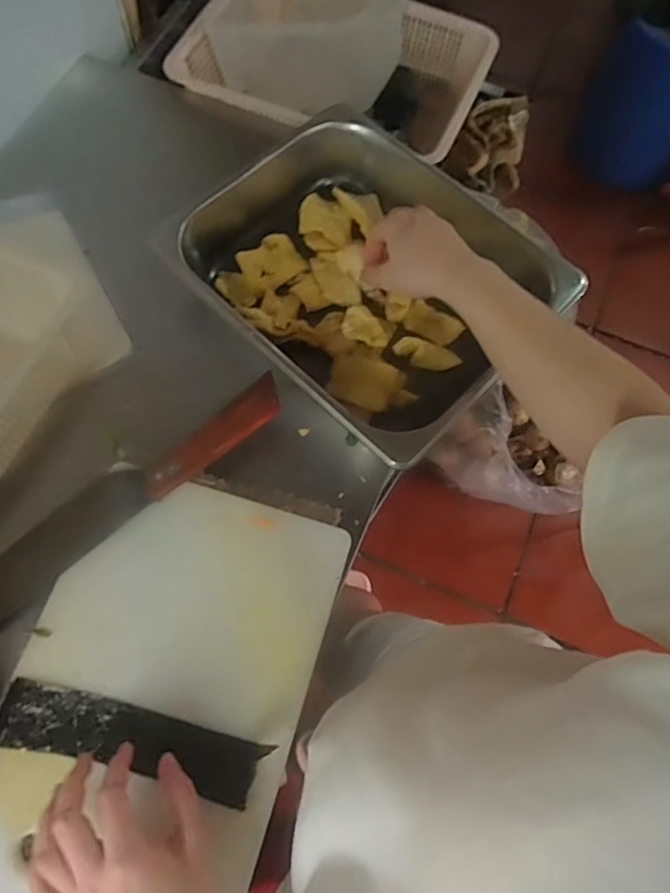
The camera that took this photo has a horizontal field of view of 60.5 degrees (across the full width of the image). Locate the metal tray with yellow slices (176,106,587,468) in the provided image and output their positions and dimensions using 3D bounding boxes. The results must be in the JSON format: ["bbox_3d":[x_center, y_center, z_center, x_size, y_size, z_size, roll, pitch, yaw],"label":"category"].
[{"bbox_3d":[0.023,-0.169,0.560,0.341,0.079,0.259,42,73,13],"label":"metal tray with yellow slices"}]

